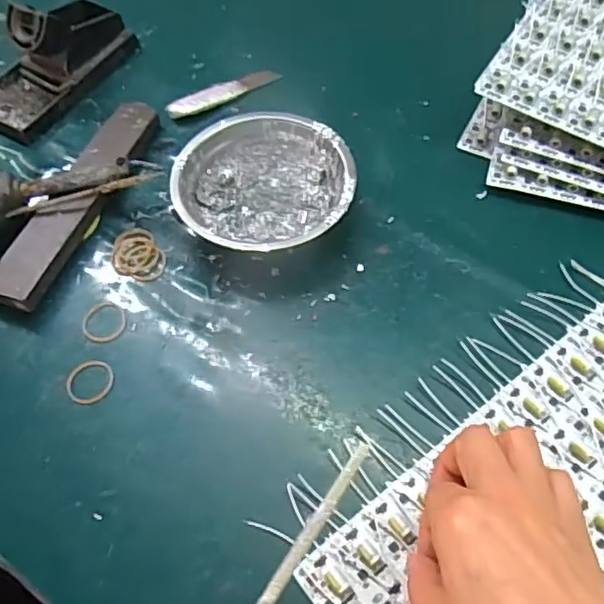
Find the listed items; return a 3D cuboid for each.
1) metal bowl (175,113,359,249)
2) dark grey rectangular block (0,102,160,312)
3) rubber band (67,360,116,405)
[{"bbox_3d":[-0.026,-0.084,0.437,0.123,0.039,0.117,-1,59,2],"label":"metal bowl"},{"bbox_3d":[-0.167,-0.080,0.449,0.036,0.026,0.197,14,61,11],"label":"dark grey rectangular block"},{"bbox_3d":[-0.136,0.050,0.381,0.028,0.004,0.030,-1,59,2],"label":"rubber band"}]

